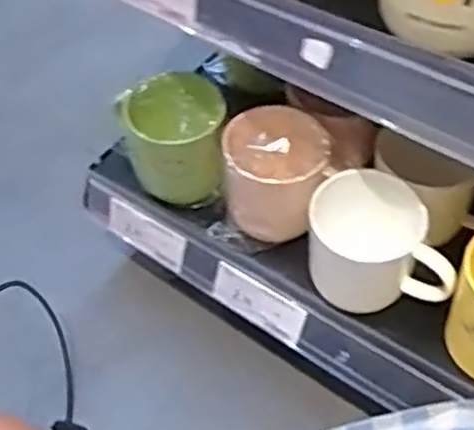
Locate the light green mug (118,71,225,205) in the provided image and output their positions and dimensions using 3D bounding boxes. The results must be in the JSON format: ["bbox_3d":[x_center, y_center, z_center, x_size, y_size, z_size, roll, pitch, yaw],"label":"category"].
[{"bbox_3d":[-0.053,-0.057,0.670,0.087,0.097,0.088,-9,53,-3],"label":"light green mug"}]

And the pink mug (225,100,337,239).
[{"bbox_3d":[0.033,-0.030,0.636,0.079,0.101,0.076,-4,53,1],"label":"pink mug"}]

